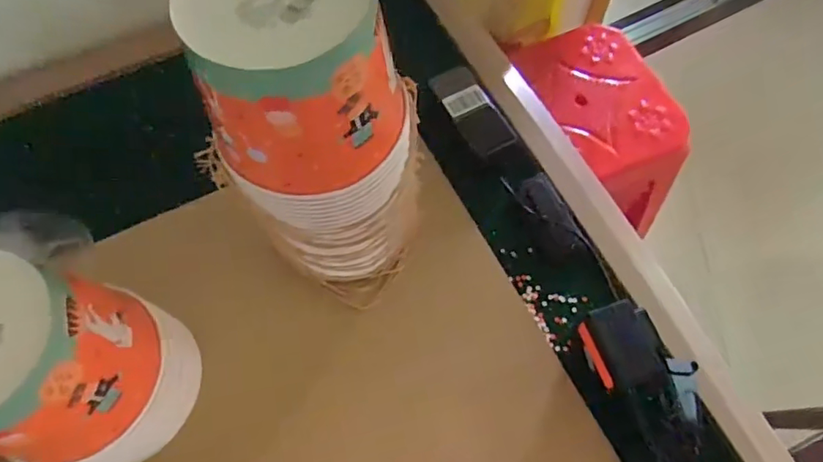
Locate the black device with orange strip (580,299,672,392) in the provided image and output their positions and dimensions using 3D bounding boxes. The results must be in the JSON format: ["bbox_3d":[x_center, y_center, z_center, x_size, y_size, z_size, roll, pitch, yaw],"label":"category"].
[{"bbox_3d":[0.207,0.115,0.540,0.059,0.047,0.077,-11,66,-4],"label":"black device with orange strip"}]

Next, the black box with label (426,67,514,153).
[{"bbox_3d":[0.077,-0.149,0.680,0.058,0.035,0.123,-28,68,-11],"label":"black box with label"}]

